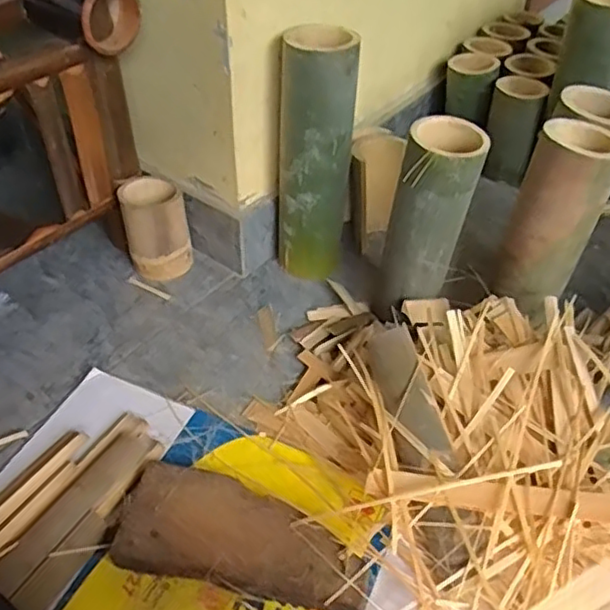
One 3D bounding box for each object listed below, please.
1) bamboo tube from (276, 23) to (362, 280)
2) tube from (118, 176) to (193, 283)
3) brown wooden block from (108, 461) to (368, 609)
[{"bbox_3d":[0.012,-0.191,0.849,0.098,0.319,0.091,2,43,0],"label":"bamboo tube"},{"bbox_3d":[-0.208,-0.105,0.908,0.086,0.124,0.078,-8,44,-11],"label":"tube"},{"bbox_3d":[-0.059,0.222,0.618,0.241,0.035,0.108,10,43,9],"label":"brown wooden block"}]

